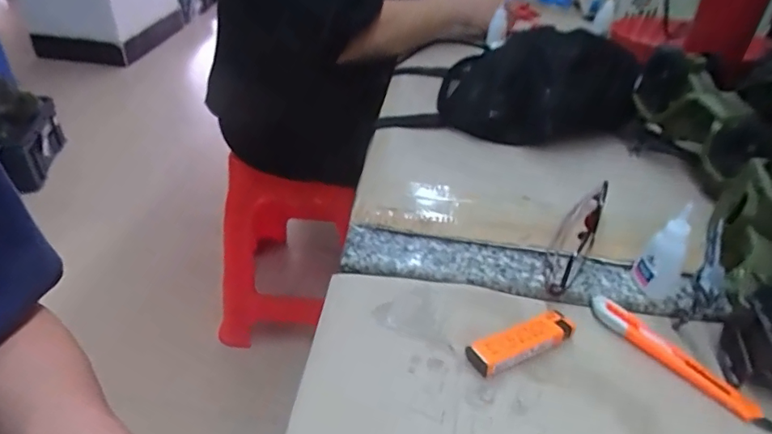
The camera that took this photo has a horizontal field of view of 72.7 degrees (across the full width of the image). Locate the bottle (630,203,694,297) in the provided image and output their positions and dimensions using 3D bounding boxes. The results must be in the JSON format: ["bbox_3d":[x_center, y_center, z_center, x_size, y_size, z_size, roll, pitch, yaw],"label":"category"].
[{"bbox_3d":[0.212,0.025,0.398,0.031,0.080,0.023,26,41,26],"label":"bottle"}]

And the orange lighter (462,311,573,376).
[{"bbox_3d":[0.095,0.085,0.365,0.081,0.012,0.024,-16,41,-25],"label":"orange lighter"}]

